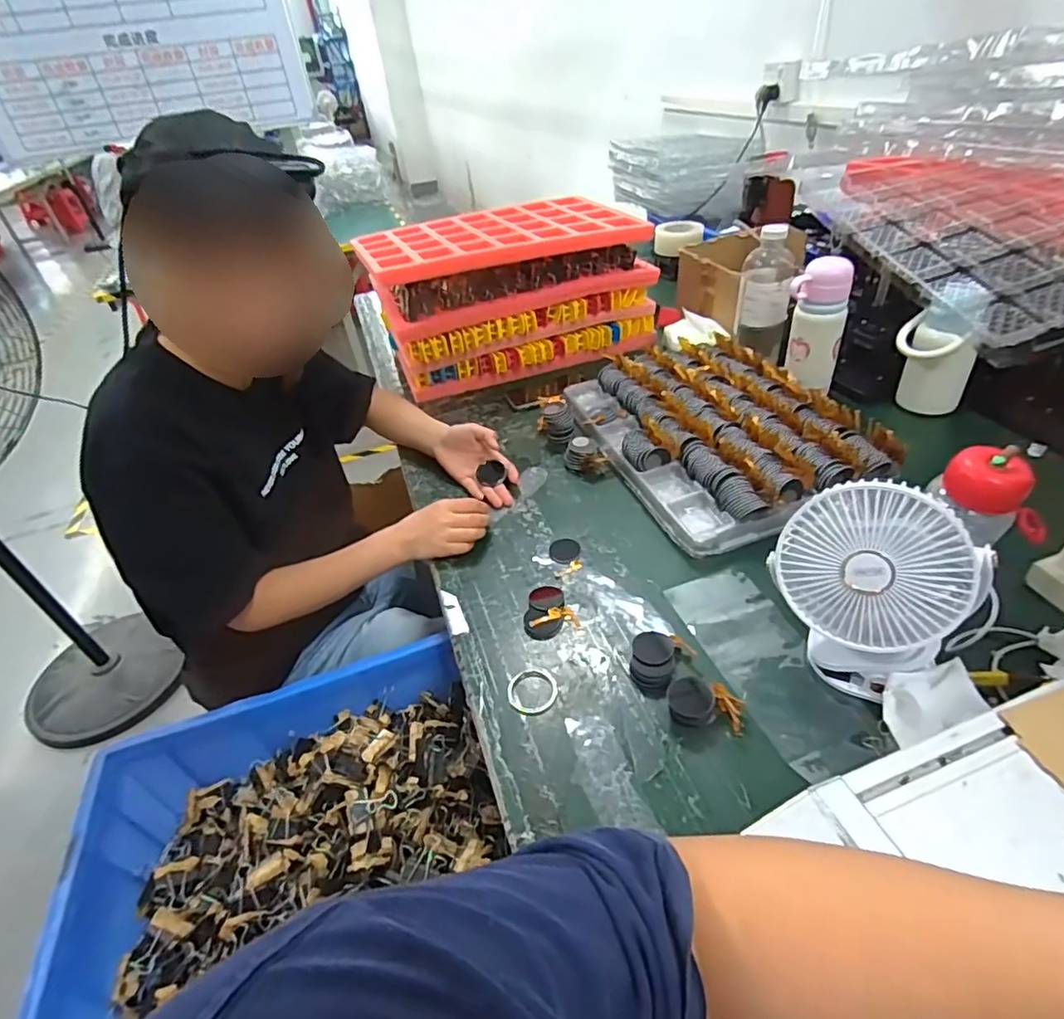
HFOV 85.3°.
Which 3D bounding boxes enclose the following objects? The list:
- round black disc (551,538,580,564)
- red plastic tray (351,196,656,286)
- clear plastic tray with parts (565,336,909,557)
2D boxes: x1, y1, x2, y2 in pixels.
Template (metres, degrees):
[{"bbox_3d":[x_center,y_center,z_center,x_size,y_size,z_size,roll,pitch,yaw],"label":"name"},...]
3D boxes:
[{"bbox_3d":[0.043,0.053,0.745,0.039,0.004,0.047,4,41,14],"label":"round black disc"},{"bbox_3d":[-0.077,-0.528,1.109,0.493,0.045,0.344,-17,40,-11],"label":"red plastic tray"},{"bbox_3d":[0.262,-0.135,0.872,0.319,0.062,0.448,-18,41,-12],"label":"clear plastic tray with parts"}]

